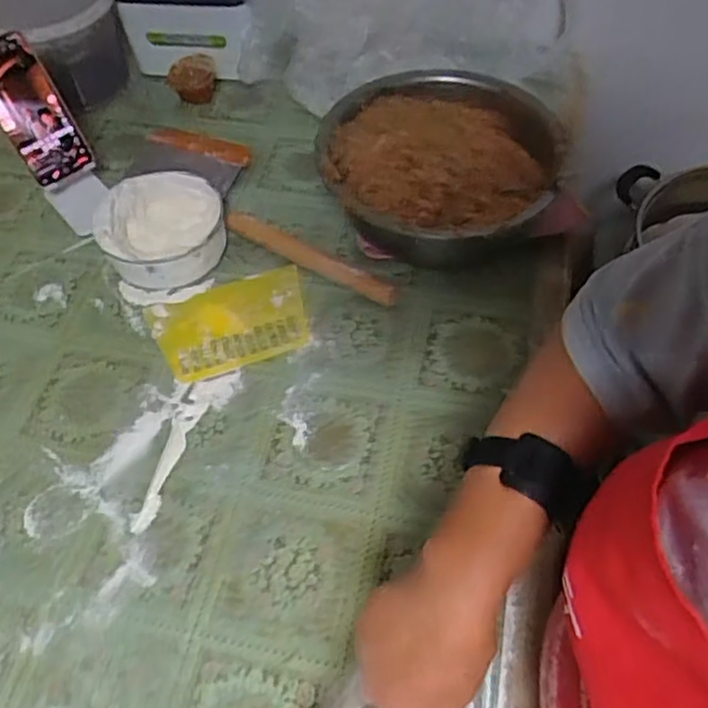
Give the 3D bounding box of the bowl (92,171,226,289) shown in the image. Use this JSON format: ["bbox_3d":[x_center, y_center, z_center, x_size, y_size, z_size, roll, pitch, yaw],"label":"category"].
[{"bbox_3d":[-0.216,-0.144,0.765,0.133,0.082,0.126,-1,56,2],"label":"bowl"}]

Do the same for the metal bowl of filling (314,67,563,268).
[{"bbox_3d":[0.096,-0.203,0.773,0.251,0.112,0.259,-1,56,2],"label":"metal bowl of filling"}]

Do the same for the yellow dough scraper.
[{"bbox_3d":[-0.133,-0.034,0.730,0.163,0.006,0.117,-17,57,-8],"label":"yellow dough scraper"}]

